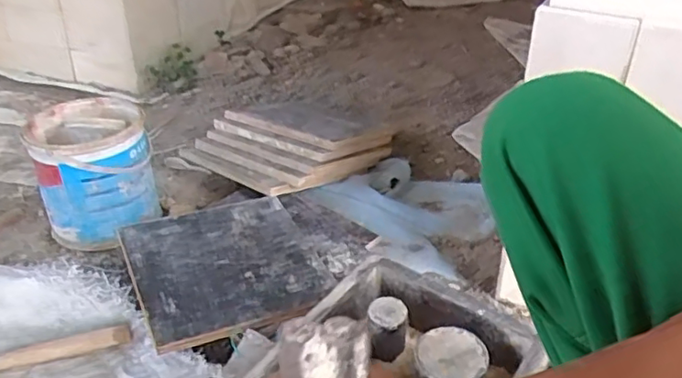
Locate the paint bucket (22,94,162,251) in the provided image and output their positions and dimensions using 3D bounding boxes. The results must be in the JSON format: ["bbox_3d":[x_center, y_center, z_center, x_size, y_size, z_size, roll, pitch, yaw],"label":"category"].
[{"bbox_3d":[-0.399,-0.024,0.988,0.165,0.188,0.167,0,29,0],"label":"paint bucket"}]

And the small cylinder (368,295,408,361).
[{"bbox_3d":[0.051,0.162,0.691,0.048,0.069,0.037,-11,31,-18],"label":"small cylinder"}]

